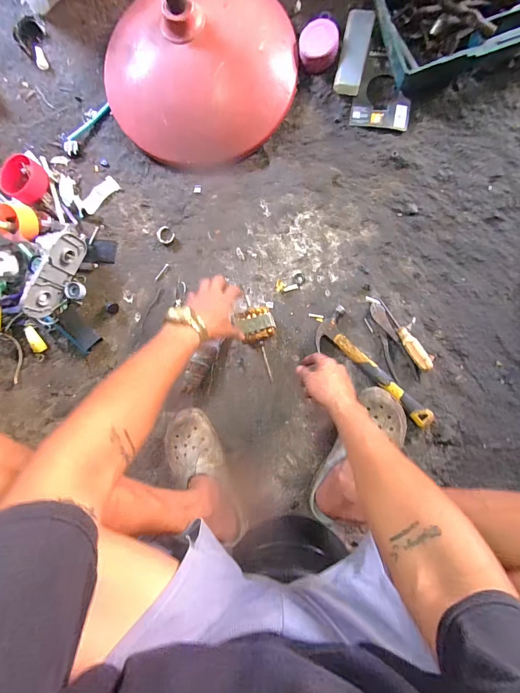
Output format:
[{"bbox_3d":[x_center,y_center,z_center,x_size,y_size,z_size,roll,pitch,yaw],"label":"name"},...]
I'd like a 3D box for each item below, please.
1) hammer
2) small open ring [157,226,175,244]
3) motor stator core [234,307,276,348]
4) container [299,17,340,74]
[{"bbox_3d":[0.222,0.056,0.686,0.085,0.052,0.279,-40,85,2],"label":"hammer"},{"bbox_3d":[-0.206,-0.242,0.740,0.040,0.007,0.033,36,91,5],"label":"small open ring"},{"bbox_3d":[-0.005,-0.037,0.669,0.069,0.075,0.073,-18,86,3],"label":"motor stator core"},{"bbox_3d":[0.121,-0.616,0.695,0.076,0.032,0.078,-4,87,4],"label":"container"}]

